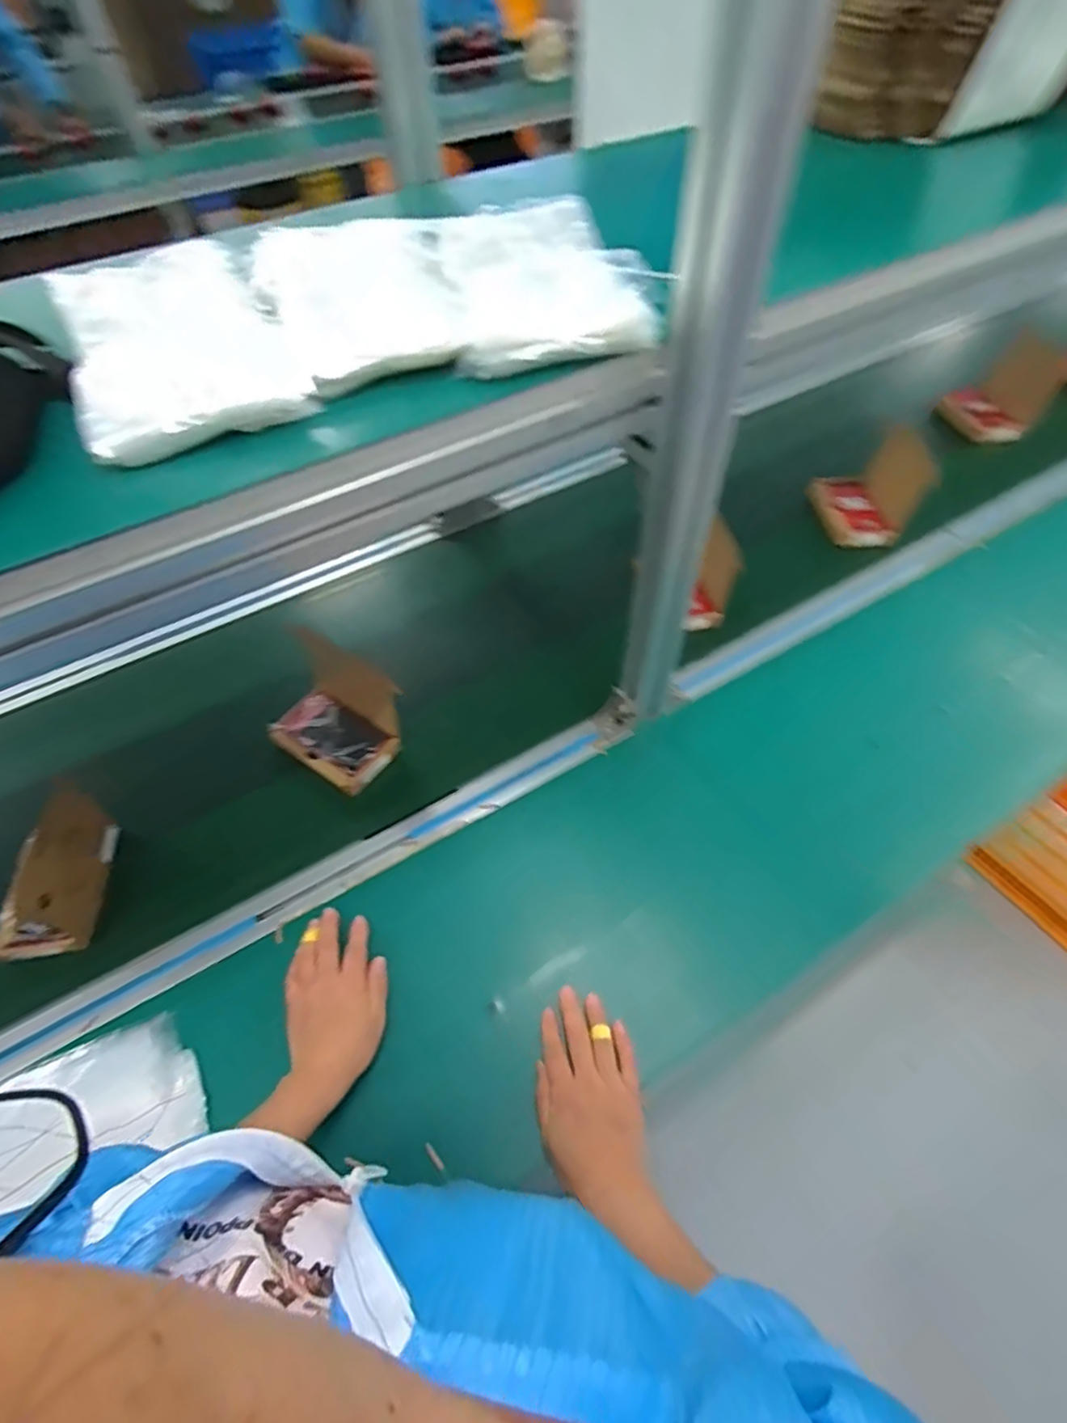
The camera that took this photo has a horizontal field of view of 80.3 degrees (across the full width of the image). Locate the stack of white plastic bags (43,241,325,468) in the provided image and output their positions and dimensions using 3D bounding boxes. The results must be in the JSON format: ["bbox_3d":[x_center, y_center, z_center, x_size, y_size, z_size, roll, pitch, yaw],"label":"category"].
[{"bbox_3d":[-0.223,-0.231,0.394,0.124,0.039,0.166,-23,57,-15],"label":"stack of white plastic bags"}]

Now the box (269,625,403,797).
[{"bbox_3d":[-0.236,-0.003,0.744,0.176,0.048,0.134,29,60,20],"label":"box"}]

